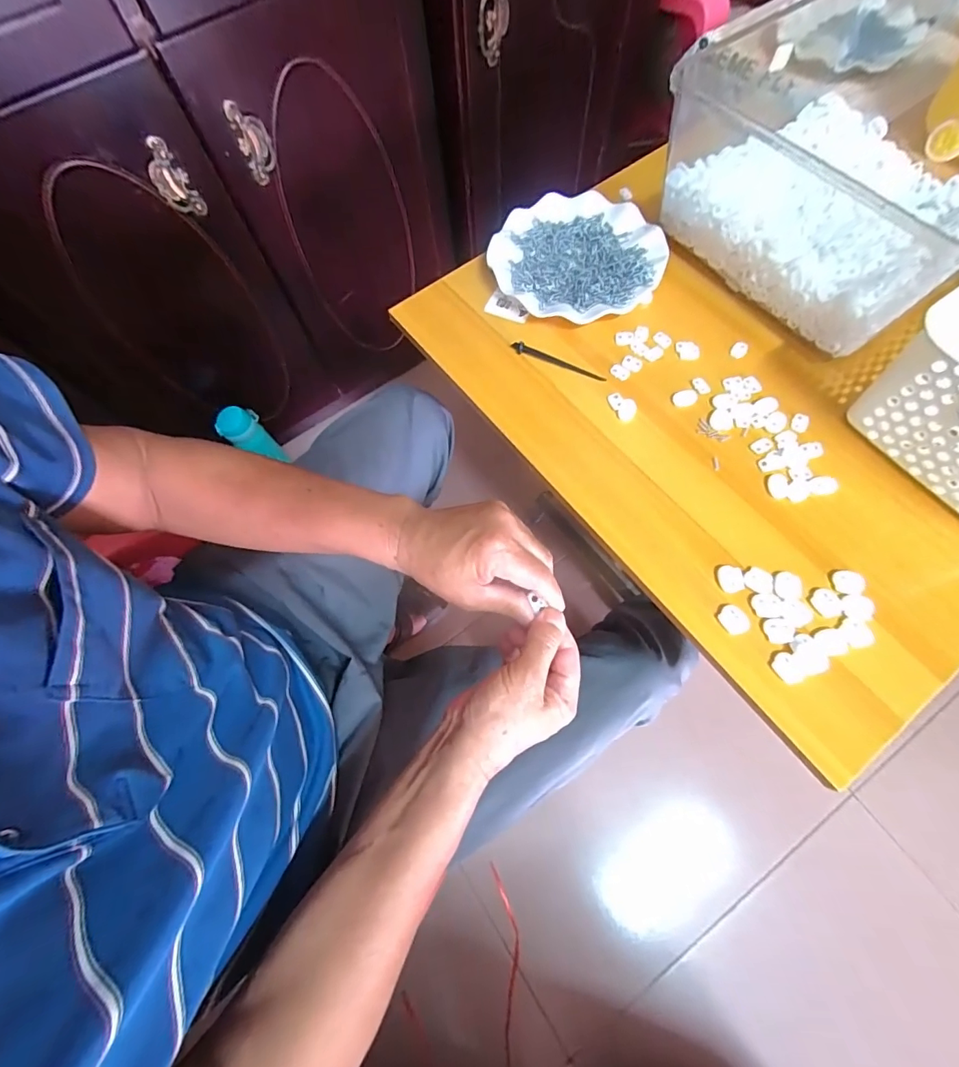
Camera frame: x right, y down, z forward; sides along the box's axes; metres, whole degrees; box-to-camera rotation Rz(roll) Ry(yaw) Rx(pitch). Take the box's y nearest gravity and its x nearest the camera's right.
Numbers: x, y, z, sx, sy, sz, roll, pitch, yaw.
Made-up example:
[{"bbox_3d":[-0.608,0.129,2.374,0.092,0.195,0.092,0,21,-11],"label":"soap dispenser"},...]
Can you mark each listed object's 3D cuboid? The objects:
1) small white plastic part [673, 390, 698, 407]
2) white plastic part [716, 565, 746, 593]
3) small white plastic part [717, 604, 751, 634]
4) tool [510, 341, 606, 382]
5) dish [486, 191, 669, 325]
[{"bbox_3d":[0.204,-0.134,0.440,0.024,0.004,0.016,-12,69,-1],"label":"small white plastic part"},{"bbox_3d":[0.211,0.038,0.374,0.020,0.004,0.023,-3,70,2],"label":"white plastic part"},{"bbox_3d":[0.207,0.070,0.362,0.019,0.004,0.024,-29,71,-8],"label":"small white plastic part"},{"bbox_3d":[0.082,-0.179,0.465,0.103,0.008,0.010,24,73,11],"label":"tool"},{"bbox_3d":[0.108,-0.307,0.498,0.181,0.027,0.169,-1,70,3],"label":"dish"}]

